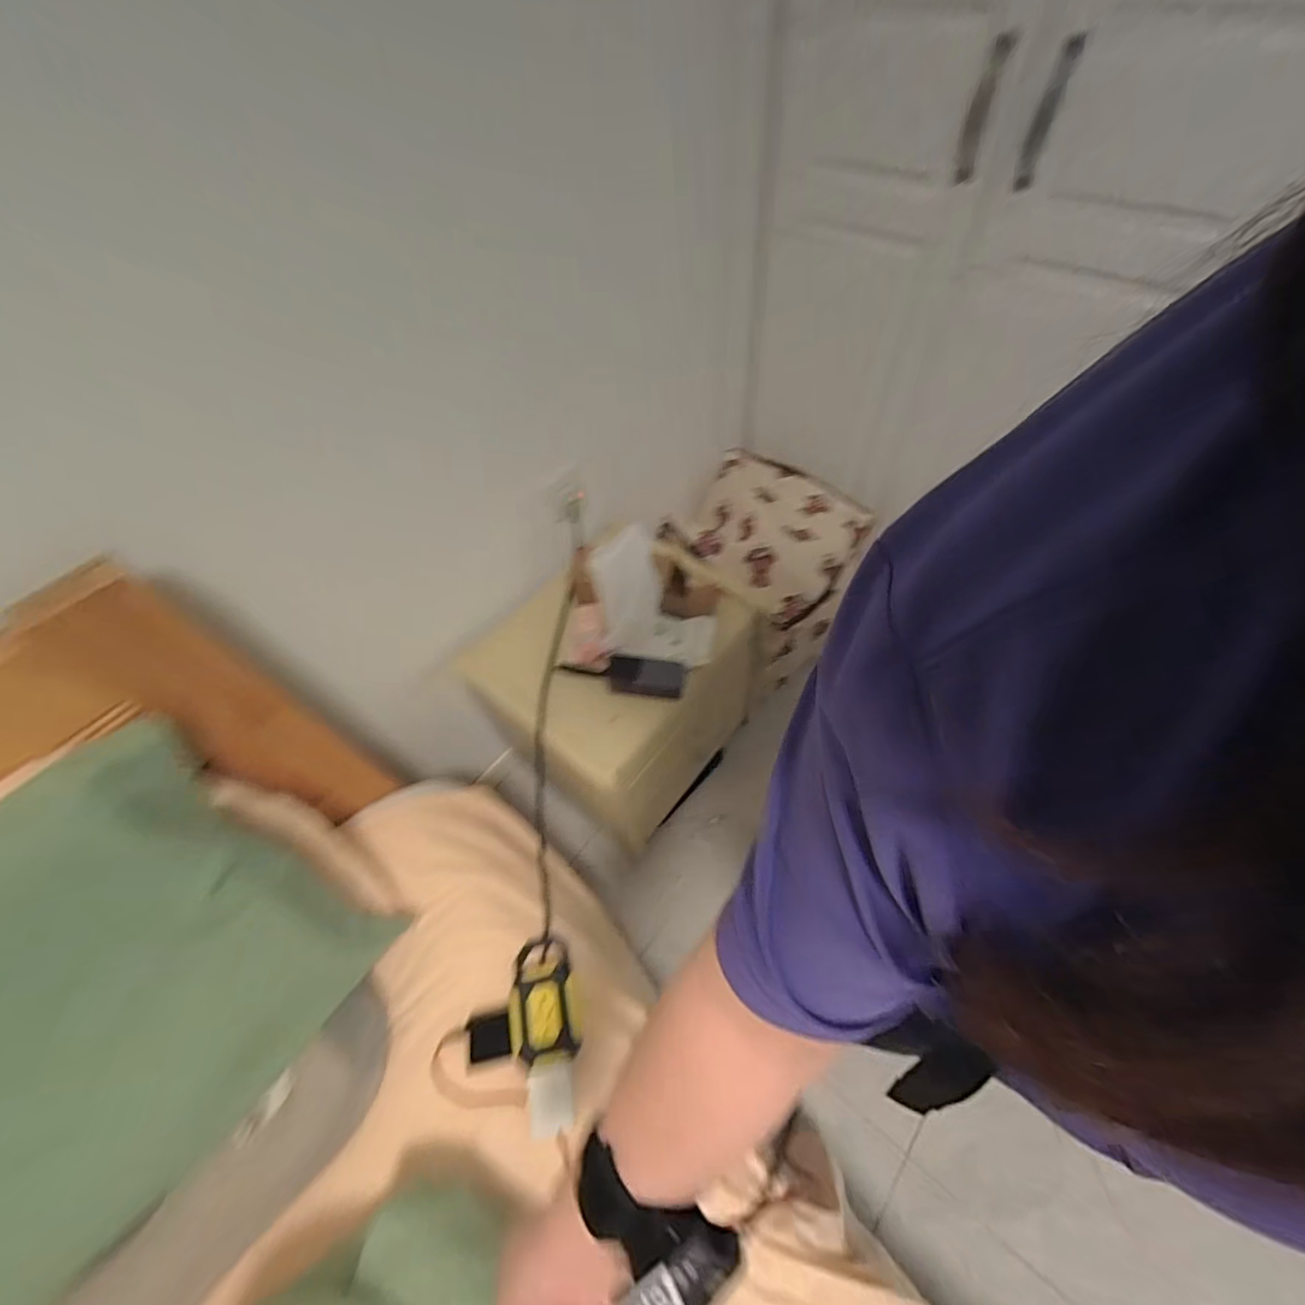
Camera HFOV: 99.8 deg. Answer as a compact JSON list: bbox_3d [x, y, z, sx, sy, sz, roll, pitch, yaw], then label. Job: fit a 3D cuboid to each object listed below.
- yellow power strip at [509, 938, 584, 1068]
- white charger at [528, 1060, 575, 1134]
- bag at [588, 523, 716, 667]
[{"bbox_3d":[-0.138,0.448,0.711,0.082,0.046,0.146,-12,56,-4],"label":"yellow power strip"},{"bbox_3d":[-0.118,0.519,0.640,0.051,0.017,0.060,2,48,-22],"label":"white charger"},{"bbox_3d":[0.002,-0.093,0.959,0.204,0.135,0.218,-4,56,1],"label":"bag"}]

